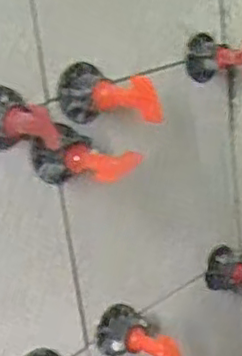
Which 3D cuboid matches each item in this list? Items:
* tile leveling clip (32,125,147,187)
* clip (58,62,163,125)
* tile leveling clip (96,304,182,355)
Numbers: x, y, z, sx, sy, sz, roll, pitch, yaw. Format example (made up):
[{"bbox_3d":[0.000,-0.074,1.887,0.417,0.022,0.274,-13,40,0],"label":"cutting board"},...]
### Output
[{"bbox_3d":[-0.016,-0.009,0.340,0.056,0.029,0.031,9,24,41],"label":"tile leveling clip"},{"bbox_3d":[-0.007,-0.043,0.344,0.030,0.029,0.051,-21,22,-36],"label":"clip"},{"bbox_3d":[0.011,0.097,0.387,0.030,0.024,0.052,-17,20,-29],"label":"tile leveling clip"}]

